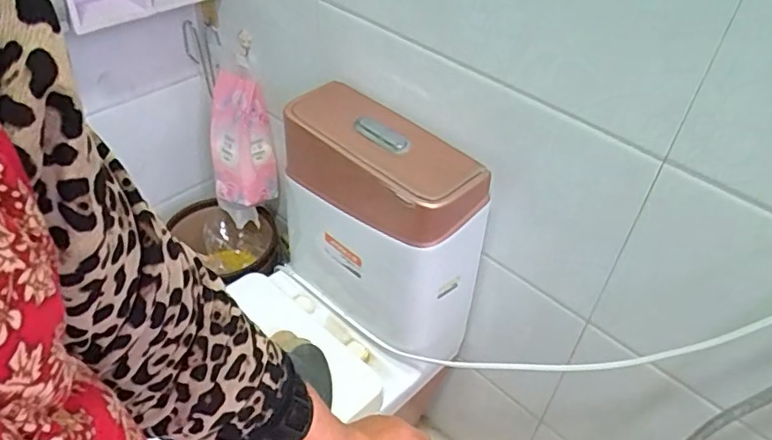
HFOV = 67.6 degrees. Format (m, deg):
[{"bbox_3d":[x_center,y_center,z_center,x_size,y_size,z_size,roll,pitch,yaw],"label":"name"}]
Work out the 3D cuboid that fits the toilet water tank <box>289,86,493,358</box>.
[{"bbox_3d":[-0.021,0.015,1.008,0.380,0.377,0.152,34,50,28],"label":"toilet water tank"}]

